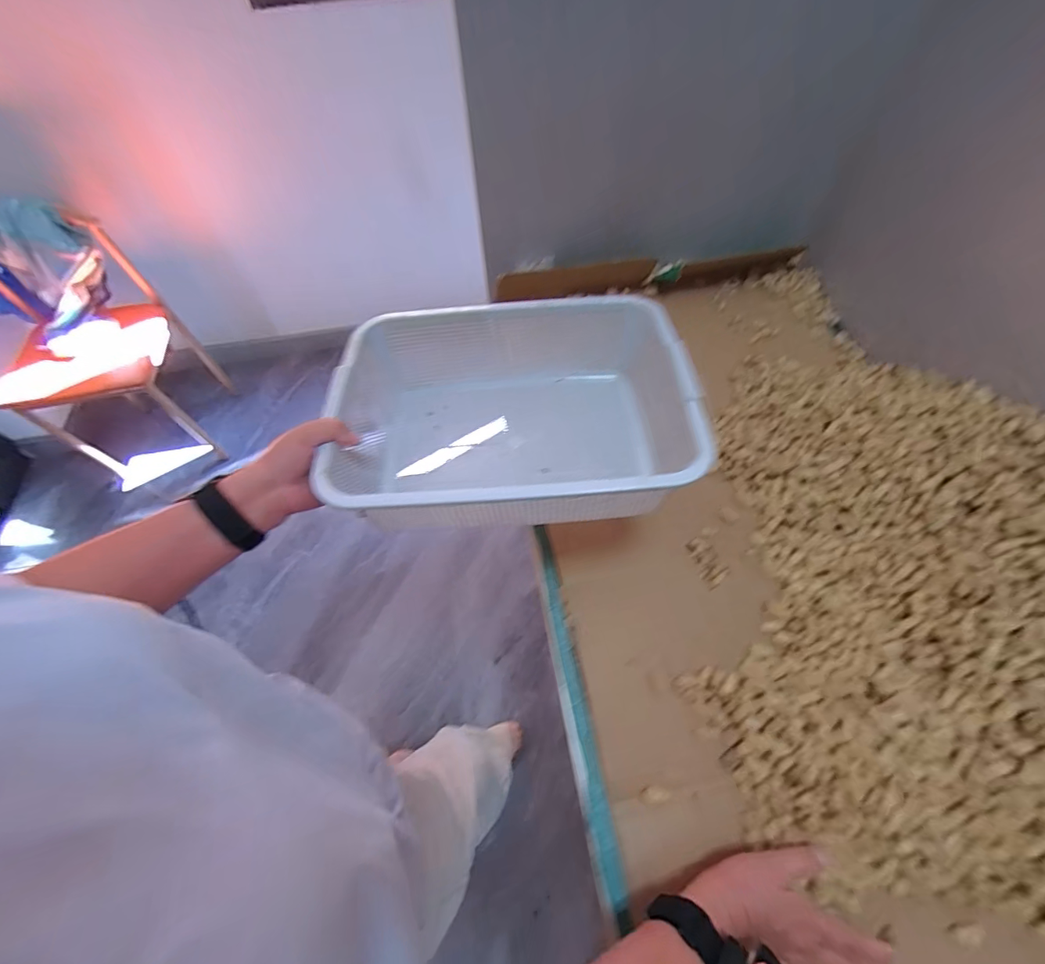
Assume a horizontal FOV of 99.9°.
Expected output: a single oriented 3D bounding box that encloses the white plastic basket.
[{"bbox_3d":[-0.001,-0.072,0.466,0.372,0.104,0.264,-2,59,0],"label":"white plastic basket"}]

